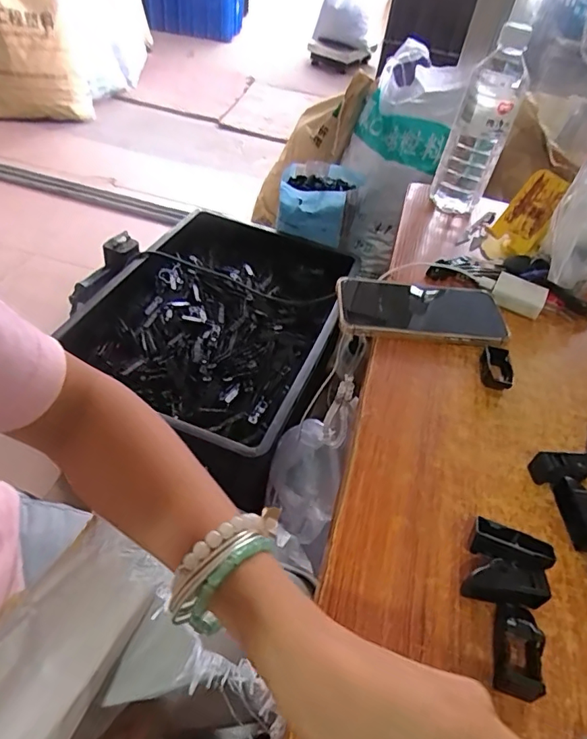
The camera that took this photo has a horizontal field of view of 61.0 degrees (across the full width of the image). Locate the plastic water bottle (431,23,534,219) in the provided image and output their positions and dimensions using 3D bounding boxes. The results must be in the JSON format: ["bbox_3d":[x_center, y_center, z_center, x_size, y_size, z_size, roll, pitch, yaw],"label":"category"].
[{"bbox_3d":[0.233,-0.300,0.621,0.067,0.213,0.055,15,45,5],"label":"plastic water bottle"}]

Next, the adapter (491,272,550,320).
[{"bbox_3d":[0.242,-0.079,0.537,0.052,0.023,0.037,24,46,13],"label":"adapter"}]

